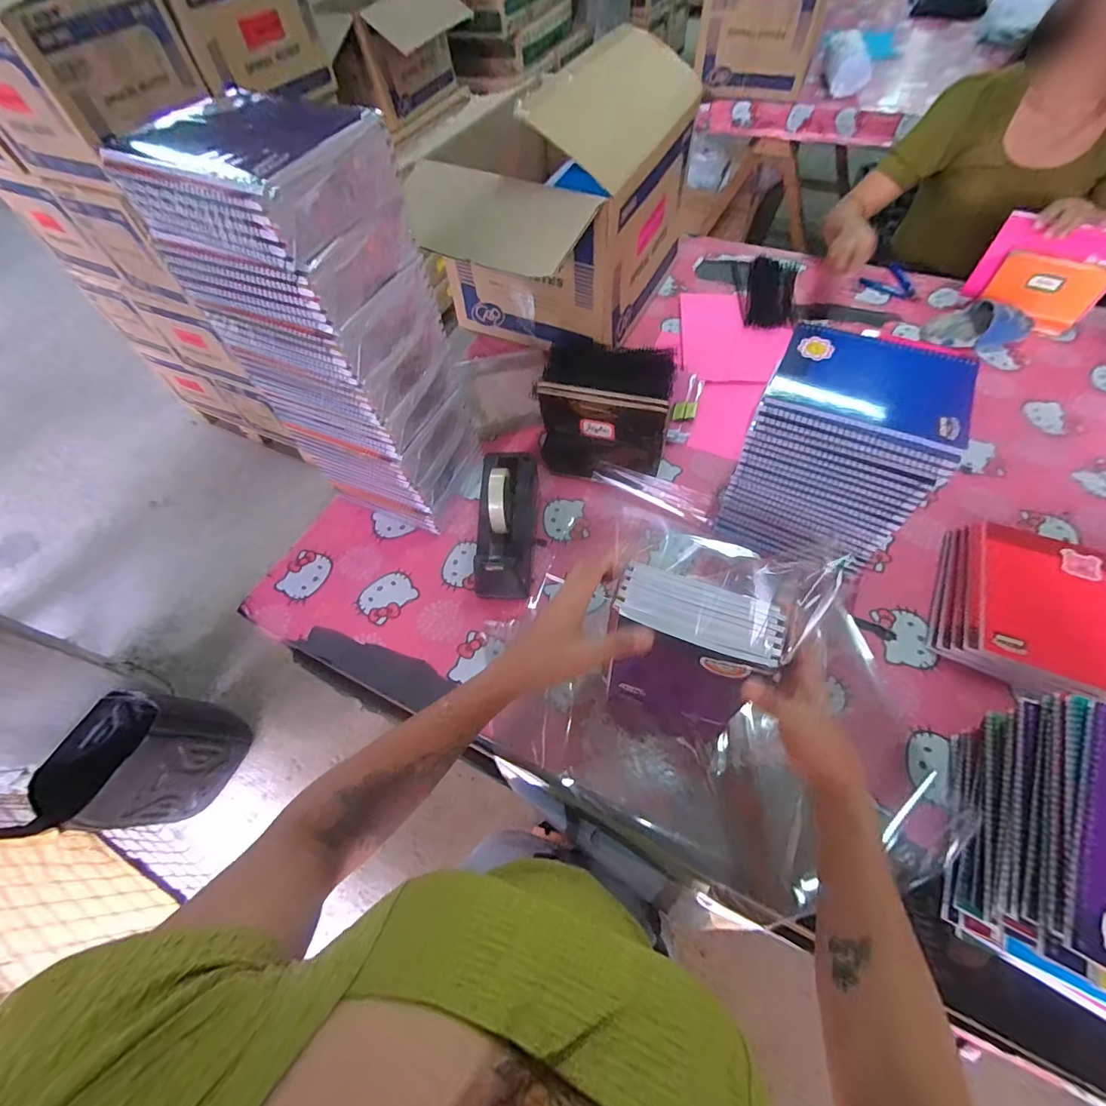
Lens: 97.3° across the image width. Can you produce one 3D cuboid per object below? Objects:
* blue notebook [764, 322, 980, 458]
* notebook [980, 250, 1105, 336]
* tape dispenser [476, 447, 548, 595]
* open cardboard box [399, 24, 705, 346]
[{"bbox_3d":[0.353,-0.191,0.540,0.193,0.014,0.140,21,63,17],"label":"blue notebook"},{"bbox_3d":[0.884,-0.473,0.883,0.154,0.111,0.013,31,50,24],"label":"notebook"},{"bbox_3d":[-0.068,-0.043,0.694,0.081,0.119,0.209,4,59,7],"label":"tape dispenser"},{"bbox_3d":[0.003,-0.576,0.857,0.309,0.365,0.538,23,63,17],"label":"open cardboard box"}]

